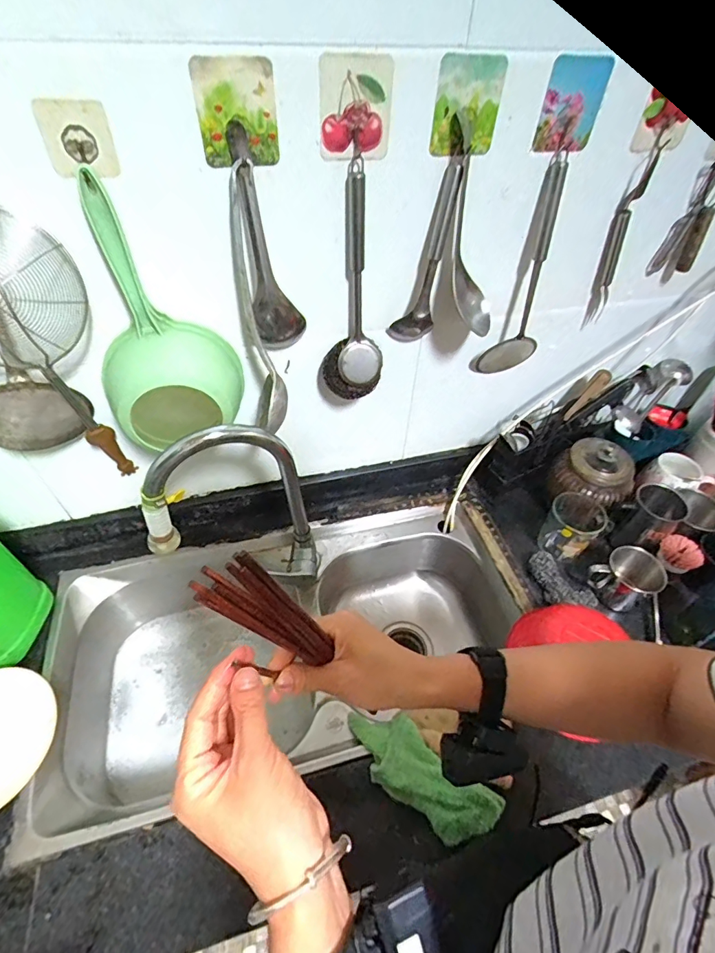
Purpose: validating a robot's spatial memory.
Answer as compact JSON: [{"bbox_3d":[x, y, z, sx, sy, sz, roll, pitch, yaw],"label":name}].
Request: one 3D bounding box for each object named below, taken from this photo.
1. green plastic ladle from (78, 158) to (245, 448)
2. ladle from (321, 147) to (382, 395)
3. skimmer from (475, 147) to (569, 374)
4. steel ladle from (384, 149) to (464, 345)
[{"bbox_3d":[-0.235,-0.158,0.521,0.171,0.269,0.088,-6,49,-8],"label":"green plastic ladle"},{"bbox_3d":[-0.005,-0.229,0.582,0.084,0.274,0.052,-10,50,-11],"label":"ladle"},{"bbox_3d":[0.247,-0.274,0.652,0.073,0.300,0.062,-33,57,-27],"label":"skimmer"},{"bbox_3d":[0.083,-0.285,0.593,0.060,0.224,0.046,17,50,12],"label":"steel ladle"}]

